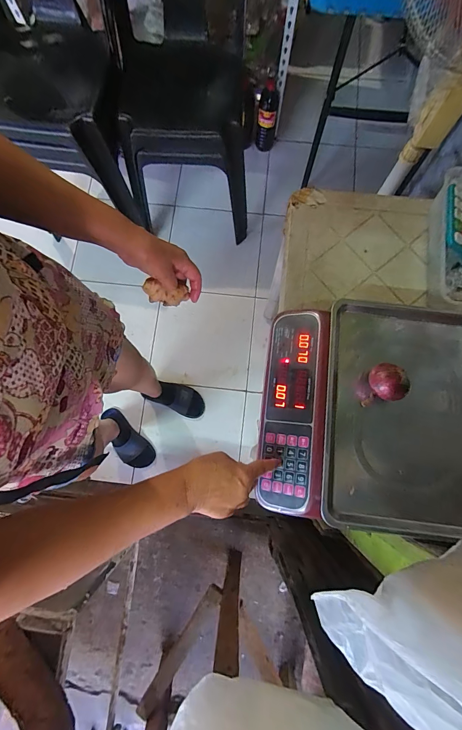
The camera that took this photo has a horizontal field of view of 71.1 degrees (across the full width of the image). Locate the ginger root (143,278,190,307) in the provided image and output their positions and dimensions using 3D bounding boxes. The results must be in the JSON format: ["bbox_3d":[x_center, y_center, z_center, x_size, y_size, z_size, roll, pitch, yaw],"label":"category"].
[{"bbox_3d":[-0.103,-0.116,0.512,0.070,0.027,0.037,2,77,-29],"label":"ginger root"}]

